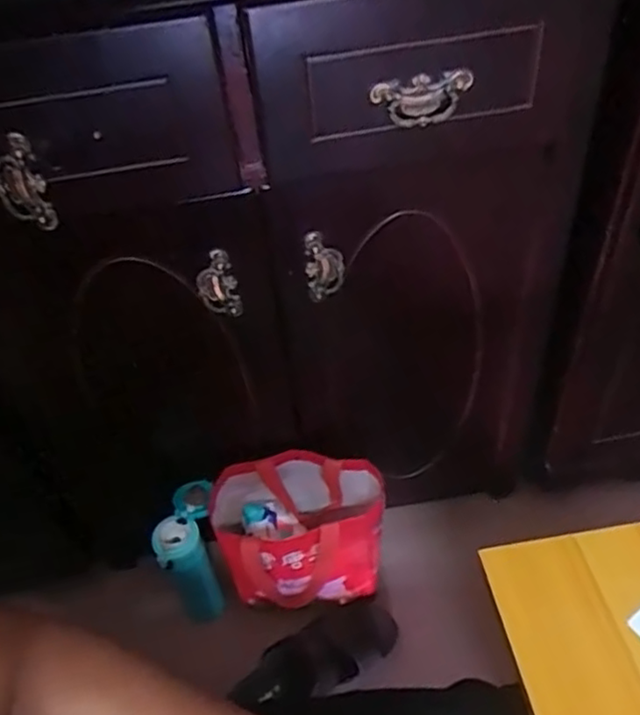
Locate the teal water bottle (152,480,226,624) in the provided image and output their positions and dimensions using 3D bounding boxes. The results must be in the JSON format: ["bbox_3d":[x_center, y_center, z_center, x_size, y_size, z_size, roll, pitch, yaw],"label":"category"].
[{"bbox_3d":[-0.169,0.296,0.946,0.093,0.227,0.087,-19,47,-13],"label":"teal water bottle"}]

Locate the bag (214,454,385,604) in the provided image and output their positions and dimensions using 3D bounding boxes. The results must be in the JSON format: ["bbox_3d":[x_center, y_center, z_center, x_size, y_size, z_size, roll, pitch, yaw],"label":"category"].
[{"bbox_3d":[-0.023,0.256,0.946,0.231,0.216,0.159,-9,45,-3],"label":"bag"}]

